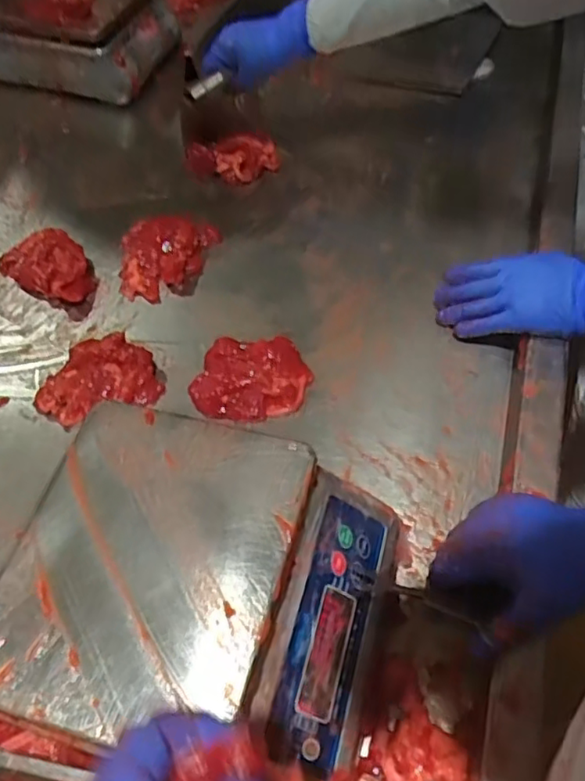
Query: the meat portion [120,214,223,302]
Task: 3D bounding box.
[{"bbox_3d":[-0.164,-0.165,0.746,0.118,0.035,0.122,16,57,13],"label":"meat portion"}]

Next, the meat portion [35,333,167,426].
[{"bbox_3d":[-0.206,-0.013,0.645,0.128,0.039,0.088,-12,55,-5],"label":"meat portion"}]

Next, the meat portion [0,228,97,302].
[{"bbox_3d":[-0.288,-0.151,0.749,0.123,0.036,0.075,26,59,19],"label":"meat portion"}]

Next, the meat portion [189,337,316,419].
[{"bbox_3d":[-0.043,-0.012,0.628,0.117,0.029,0.085,4,55,4],"label":"meat portion"}]

